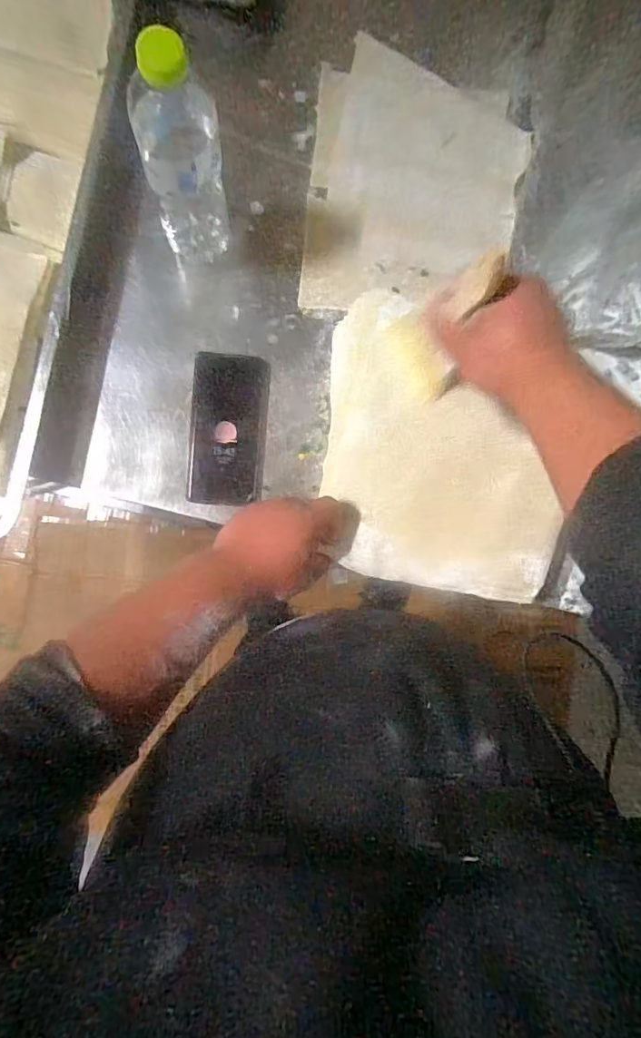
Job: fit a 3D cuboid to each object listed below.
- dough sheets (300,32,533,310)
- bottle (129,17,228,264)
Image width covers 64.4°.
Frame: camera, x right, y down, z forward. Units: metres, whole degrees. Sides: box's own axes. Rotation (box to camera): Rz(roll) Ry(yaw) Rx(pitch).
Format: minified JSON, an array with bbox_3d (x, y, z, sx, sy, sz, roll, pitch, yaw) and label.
[{"bbox_3d":[0.107,-0.371,0.566,0.230,0.022,0.280,6,89,-7],"label":"dough sheets"},{"bbox_3d":[-0.119,-0.301,0.447,0.068,0.215,0.060,-17,92,-7],"label":"bottle"}]

